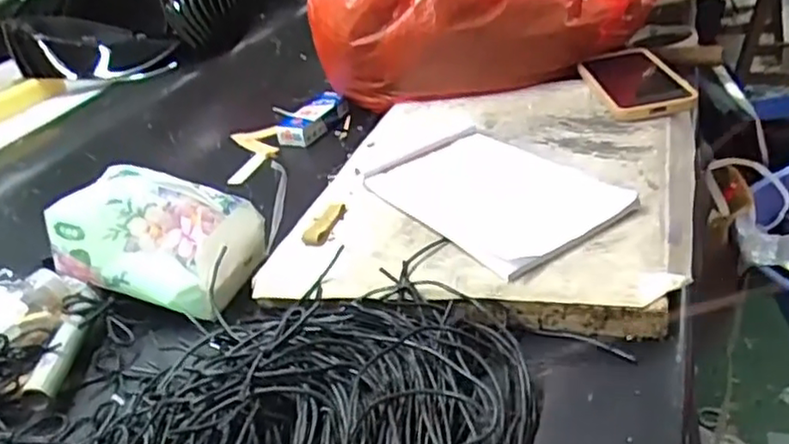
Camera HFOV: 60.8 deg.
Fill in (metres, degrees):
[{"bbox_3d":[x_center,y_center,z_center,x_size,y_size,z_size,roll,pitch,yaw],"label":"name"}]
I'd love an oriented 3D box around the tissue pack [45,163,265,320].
[{"bbox_3d":[-0.192,0.009,0.549,0.154,0.087,0.091,2,33,21],"label":"tissue pack"}]

